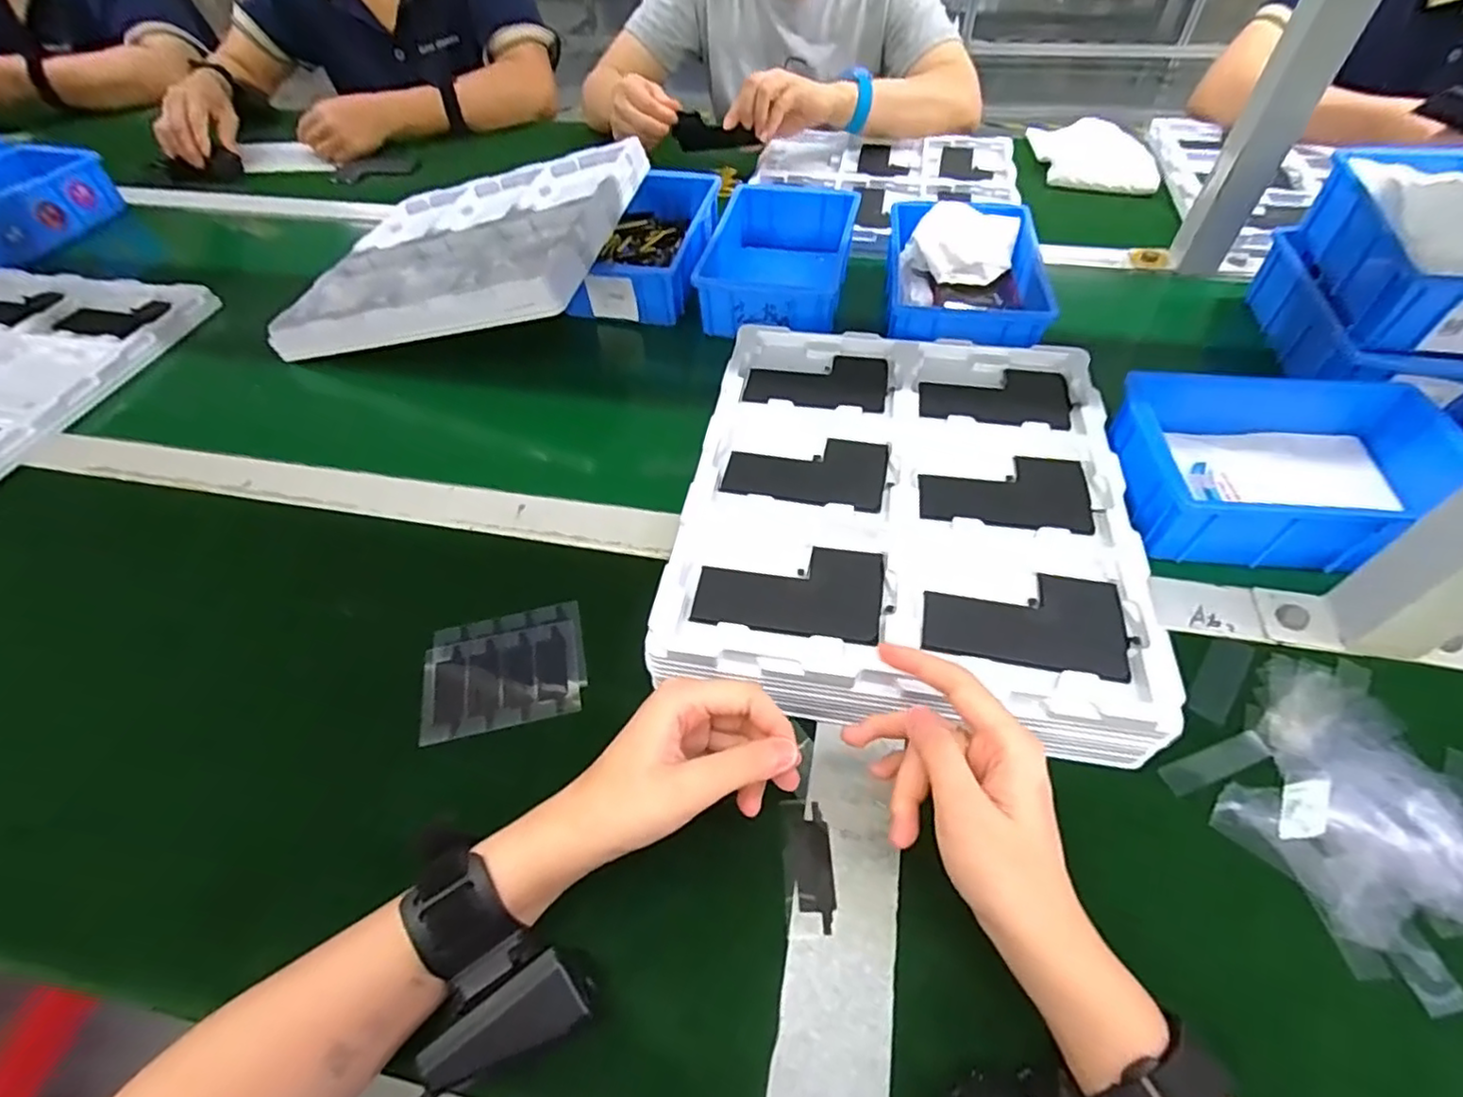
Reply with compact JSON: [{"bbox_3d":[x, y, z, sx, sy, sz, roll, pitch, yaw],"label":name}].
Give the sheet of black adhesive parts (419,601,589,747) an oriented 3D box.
[{"bbox_3d":[-0.142,0.076,0.398,0.097,0.008,0.075,-12,55,-9],"label":"sheet of black adhesive parts"}]

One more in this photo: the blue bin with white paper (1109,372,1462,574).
[{"bbox_3d":[0.372,-0.048,0.429,0.197,0.054,0.129,4,52,5],"label":"blue bin with white paper"}]

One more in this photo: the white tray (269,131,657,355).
[{"bbox_3d":[-0.263,-0.301,0.628,0.319,0.030,0.289,0,53,20],"label":"white tray"}]

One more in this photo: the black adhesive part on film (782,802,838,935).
[{"bbox_3d":[0.042,0.161,0.323,0.020,0.004,0.060,-2,52,0],"label":"black adhesive part on film"}]

